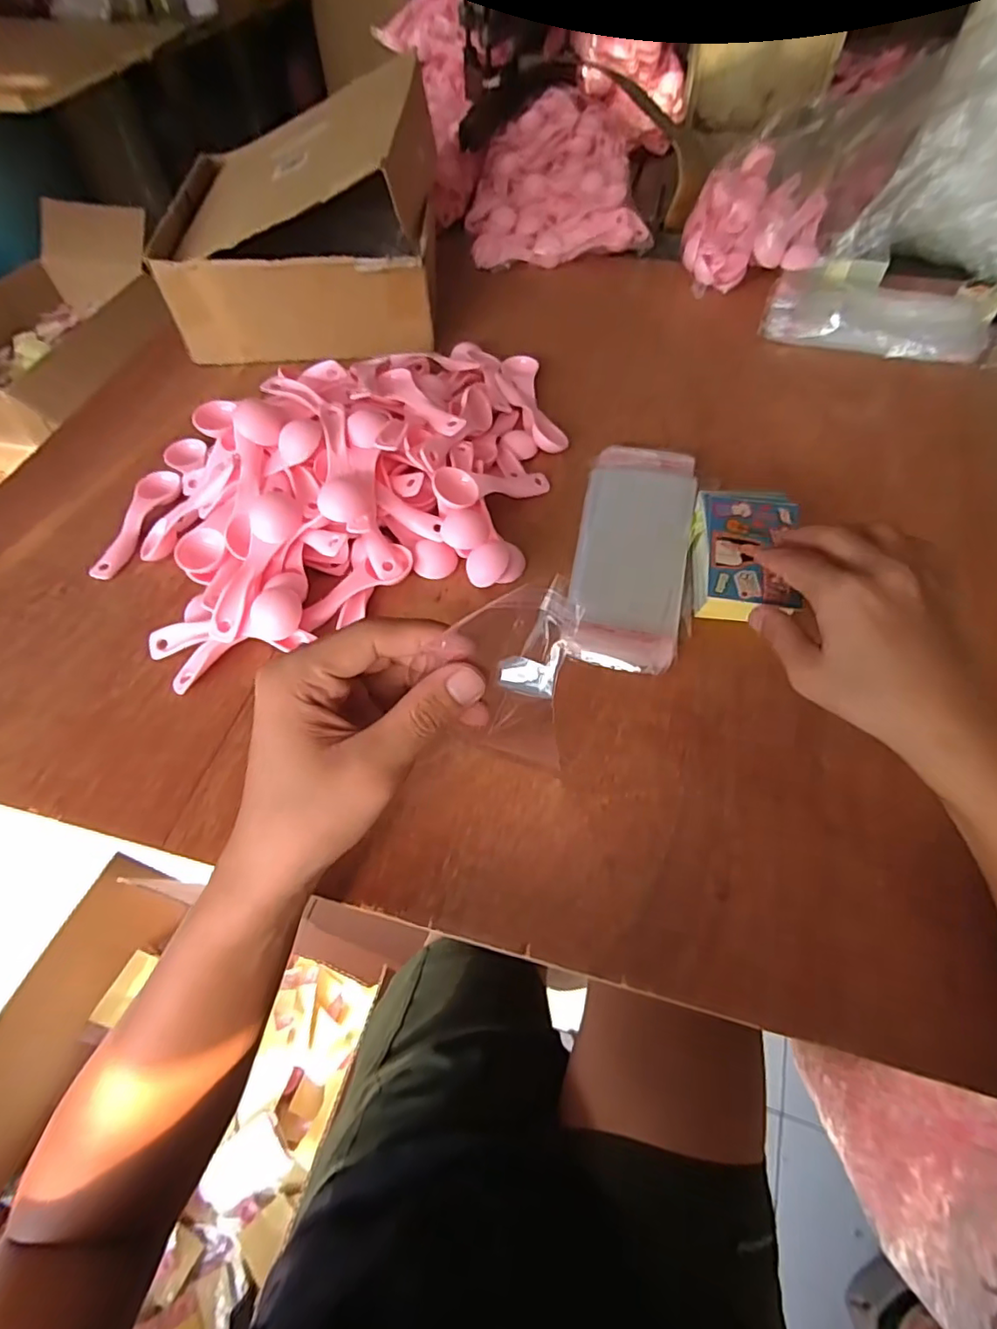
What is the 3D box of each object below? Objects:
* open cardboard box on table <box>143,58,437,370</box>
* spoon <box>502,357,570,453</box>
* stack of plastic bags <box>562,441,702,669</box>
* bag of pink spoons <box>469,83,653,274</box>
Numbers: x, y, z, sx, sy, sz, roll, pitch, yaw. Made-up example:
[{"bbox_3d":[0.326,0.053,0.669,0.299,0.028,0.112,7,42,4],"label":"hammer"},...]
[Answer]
[{"bbox_3d":[-0.206,-0.464,0.618,0.270,0.166,0.258,-5,55,0],"label":"open cardboard box on table"},{"bbox_3d":[0.033,-0.256,0.555,0.034,0.027,0.138,-11,55,-5],"label":"spoon"},{"bbox_3d":[0.104,-0.095,0.449,0.083,0.018,0.224,11,57,11],"label":"stack of plastic bags"},{"bbox_3d":[0.080,-0.644,0.772,0.223,0.097,0.314,3,55,5],"label":"bag of pink spoons"}]

